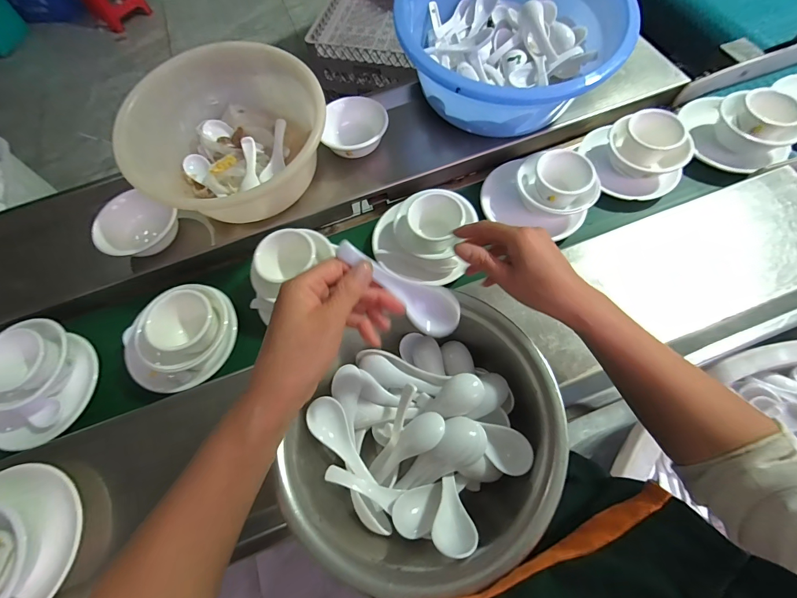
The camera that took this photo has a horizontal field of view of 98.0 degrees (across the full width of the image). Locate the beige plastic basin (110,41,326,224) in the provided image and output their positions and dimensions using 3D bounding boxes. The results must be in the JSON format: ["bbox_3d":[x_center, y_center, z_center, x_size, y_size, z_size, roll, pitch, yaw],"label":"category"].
[{"bbox_3d":[-0.241,-0.235,0.501,0.264,0.110,0.219,-29,68,-9],"label":"beige plastic basin"}]

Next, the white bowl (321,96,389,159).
[{"bbox_3d":[-0.067,-0.263,0.541,0.098,0.049,0.098,-1,67,3],"label":"white bowl"}]

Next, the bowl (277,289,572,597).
[{"bbox_3d":[0.022,0.125,0.324,0.240,0.086,0.210,-24,67,-7],"label":"bowl"}]

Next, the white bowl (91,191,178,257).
[{"bbox_3d":[-0.375,-0.105,0.497,0.092,0.053,0.092,-1,67,3],"label":"white bowl"}]

